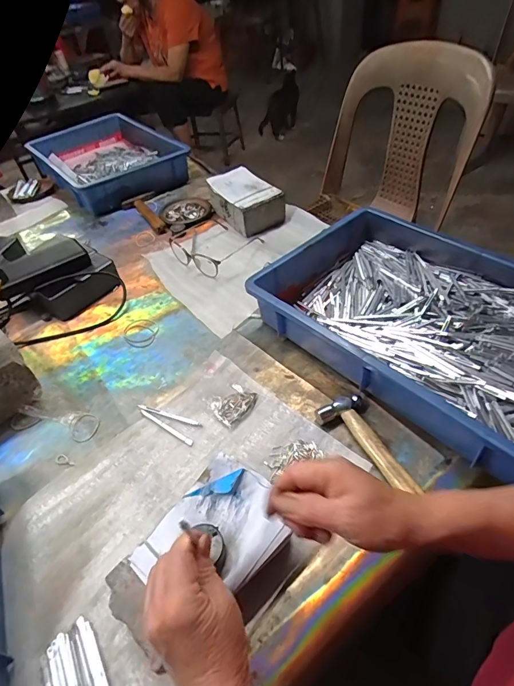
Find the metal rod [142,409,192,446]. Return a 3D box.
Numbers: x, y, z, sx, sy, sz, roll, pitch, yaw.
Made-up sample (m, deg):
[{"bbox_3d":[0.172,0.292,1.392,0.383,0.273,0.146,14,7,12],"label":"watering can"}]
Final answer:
[{"bbox_3d":[-0.116,0.107,0.521,0.089,0.004,0.006,24,53,27],"label":"metal rod"}]

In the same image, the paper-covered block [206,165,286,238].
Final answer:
[{"bbox_3d":[-0.027,-0.301,0.848,0.098,0.070,0.154,-30,50,-20],"label":"paper-covered block"}]

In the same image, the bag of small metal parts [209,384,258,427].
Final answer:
[{"bbox_3d":[-0.029,0.077,0.533,0.058,0.019,0.043,-35,51,-24],"label":"bag of small metal parts"}]

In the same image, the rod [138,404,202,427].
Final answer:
[{"bbox_3d":[-0.115,0.095,0.533,0.094,0.004,0.008,12,49,19],"label":"rod"}]

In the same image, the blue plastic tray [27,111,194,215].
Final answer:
[{"bbox_3d":[-0.379,-0.468,1.041,0.280,0.081,0.397,-32,51,-22],"label":"blue plastic tray"}]

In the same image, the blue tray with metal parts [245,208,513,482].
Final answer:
[{"bbox_3d":[0.228,-0.034,0.565,0.287,0.086,0.441,-36,52,-25],"label":"blue tray with metal parts"}]

